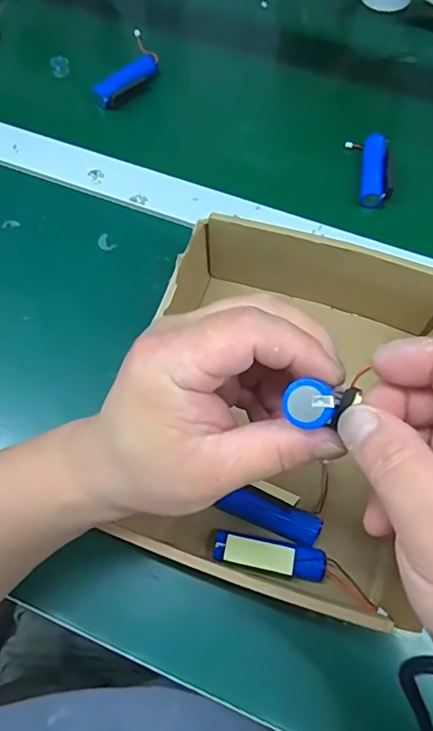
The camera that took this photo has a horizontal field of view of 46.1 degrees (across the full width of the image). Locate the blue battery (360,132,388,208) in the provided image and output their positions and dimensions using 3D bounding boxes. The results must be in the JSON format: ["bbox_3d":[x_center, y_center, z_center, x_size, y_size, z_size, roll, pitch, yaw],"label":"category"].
[{"bbox_3d":[0.132,-0.164,0.425,0.019,0.015,0.068,9,68,5],"label":"blue battery"}]

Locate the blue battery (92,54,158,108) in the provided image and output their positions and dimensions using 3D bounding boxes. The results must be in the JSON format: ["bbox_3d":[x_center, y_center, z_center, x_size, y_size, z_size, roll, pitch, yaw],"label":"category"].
[{"bbox_3d":[-0.085,-0.263,0.469,0.071,0.015,0.015,-41,72,-14],"label":"blue battery"}]

